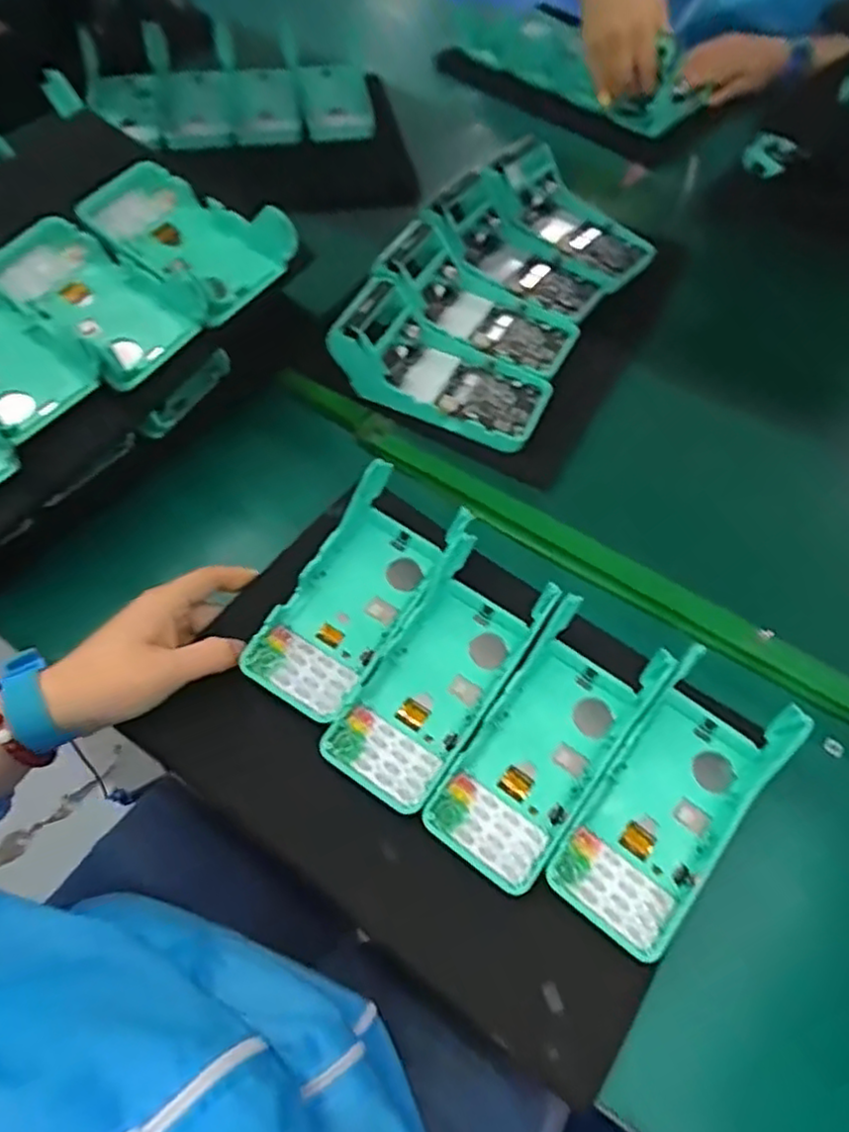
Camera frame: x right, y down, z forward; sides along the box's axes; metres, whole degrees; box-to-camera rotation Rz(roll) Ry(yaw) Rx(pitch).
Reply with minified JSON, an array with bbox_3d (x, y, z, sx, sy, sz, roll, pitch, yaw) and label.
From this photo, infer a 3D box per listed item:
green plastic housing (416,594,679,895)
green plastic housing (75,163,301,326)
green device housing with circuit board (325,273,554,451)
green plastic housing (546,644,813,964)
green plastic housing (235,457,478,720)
[{"bbox_3d":[0.077,0.103,0.421,0.075,0.045,0.174,33,64,16],"label":"green plastic housing"},{"bbox_3d":[-0.174,-0.239,0.499,0.175,0.064,0.088,41,67,20],"label":"green plastic housing"},{"bbox_3d":[0.018,-0.162,0.548,0.162,0.064,0.081,21,61,10],"label":"green device housing with circuit board"},{"bbox_3d":[0.154,0.133,0.408,0.077,0.040,0.183,35,65,17],"label":"green plastic housing"},{"bbox_3d":[-0.046,0.018,0.467,0.083,0.053,0.173,31,63,15],"label":"green plastic housing"}]

